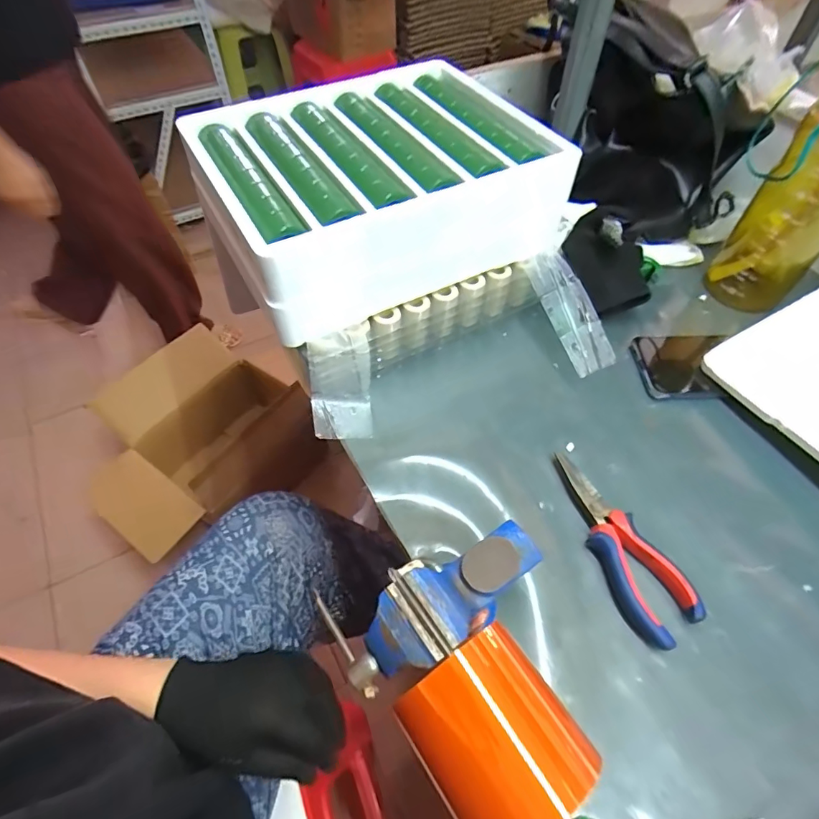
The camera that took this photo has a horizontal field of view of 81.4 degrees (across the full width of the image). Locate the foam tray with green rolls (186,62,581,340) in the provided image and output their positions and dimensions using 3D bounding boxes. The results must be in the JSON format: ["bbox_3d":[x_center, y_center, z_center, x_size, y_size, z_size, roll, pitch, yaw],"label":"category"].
[{"bbox_3d":[-0.035,-0.231,0.491,0.308,0.097,0.255,-23,58,-15],"label":"foam tray with green rolls"}]

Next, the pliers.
[{"bbox_3d":[0.165,0.104,0.384,0.052,0.021,0.157,-18,57,-12],"label":"pliers"}]

